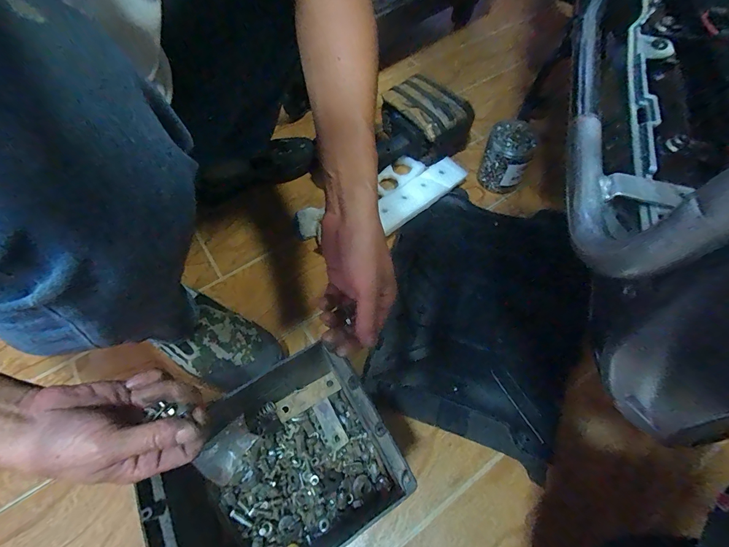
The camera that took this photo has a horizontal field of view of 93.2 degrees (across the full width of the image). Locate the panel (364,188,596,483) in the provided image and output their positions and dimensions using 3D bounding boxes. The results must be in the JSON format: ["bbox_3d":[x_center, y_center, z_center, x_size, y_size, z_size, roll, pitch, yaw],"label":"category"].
[{"bbox_3d":[0.173,0.038,0.532,0.296,0.041,0.385,22,63,15],"label":"panel"}]

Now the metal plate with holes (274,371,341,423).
[{"bbox_3d":[-0.071,0.154,0.431,0.081,0.005,0.025,-24,71,-23],"label":"metal plate with holes"}]

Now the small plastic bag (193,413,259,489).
[{"bbox_3d":[-0.155,0.203,0.392,0.063,0.057,0.007,-40,29,-26],"label":"small plastic bag"}]

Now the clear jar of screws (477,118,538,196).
[{"bbox_3d":[0.261,-0.213,0.633,0.079,0.096,0.081,-1,59,2],"label":"clear jar of screws"}]

